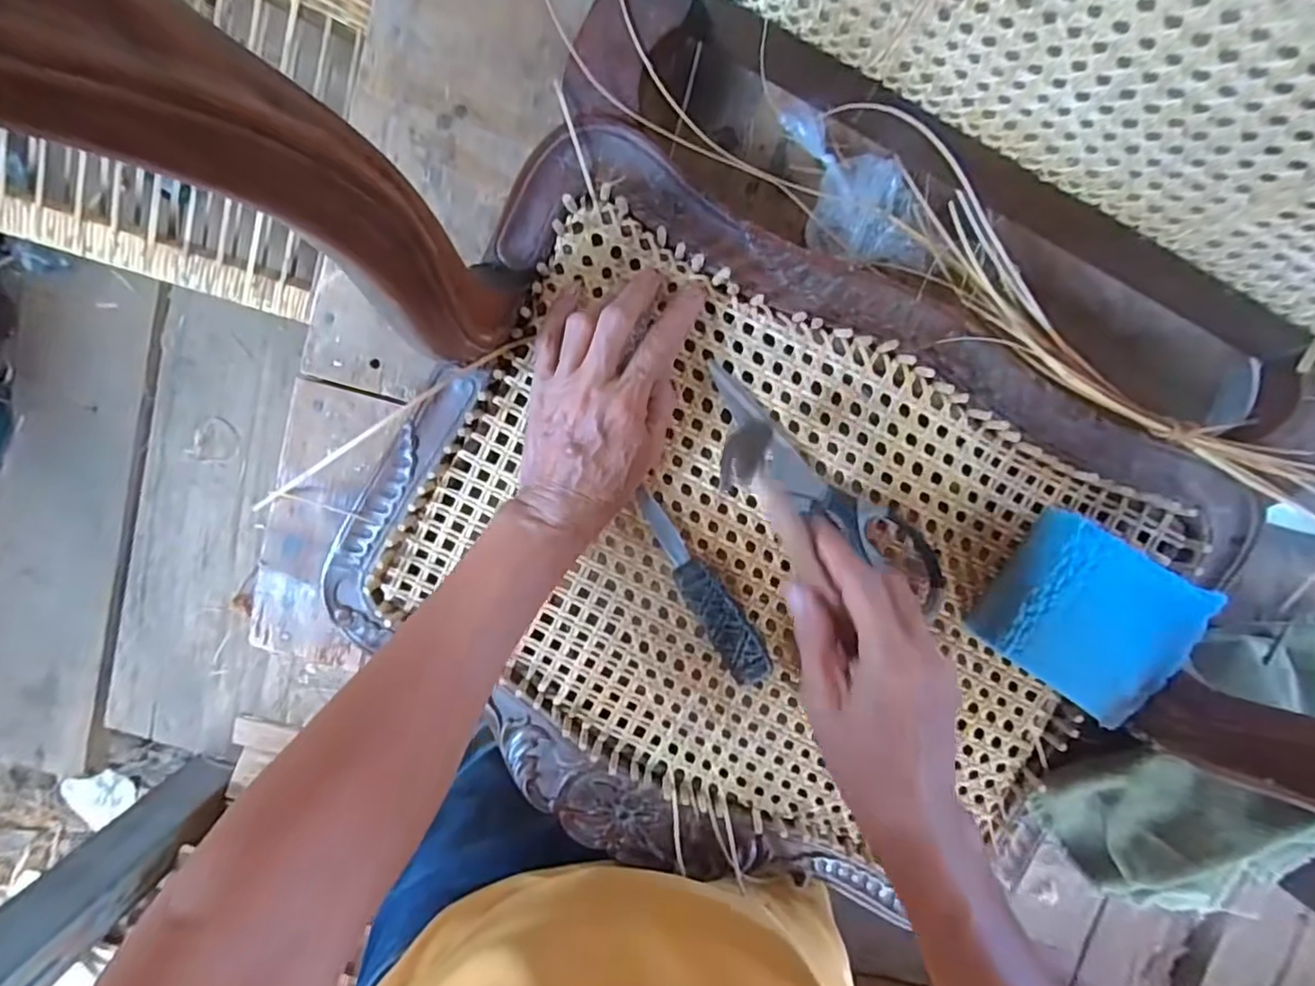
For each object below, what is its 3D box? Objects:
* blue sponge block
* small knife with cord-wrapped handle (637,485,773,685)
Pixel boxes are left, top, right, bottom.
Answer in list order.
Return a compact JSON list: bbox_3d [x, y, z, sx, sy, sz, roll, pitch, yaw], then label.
[{"bbox_3d":[0.253,0.072,0.382,0.096,0.058,0.093,28,96,-4],"label":"blue sponge block"},{"bbox_3d":[0.032,0.063,0.415,0.029,0.019,0.145,-31,97,4],"label":"small knife with cord-wrapped handle"}]

